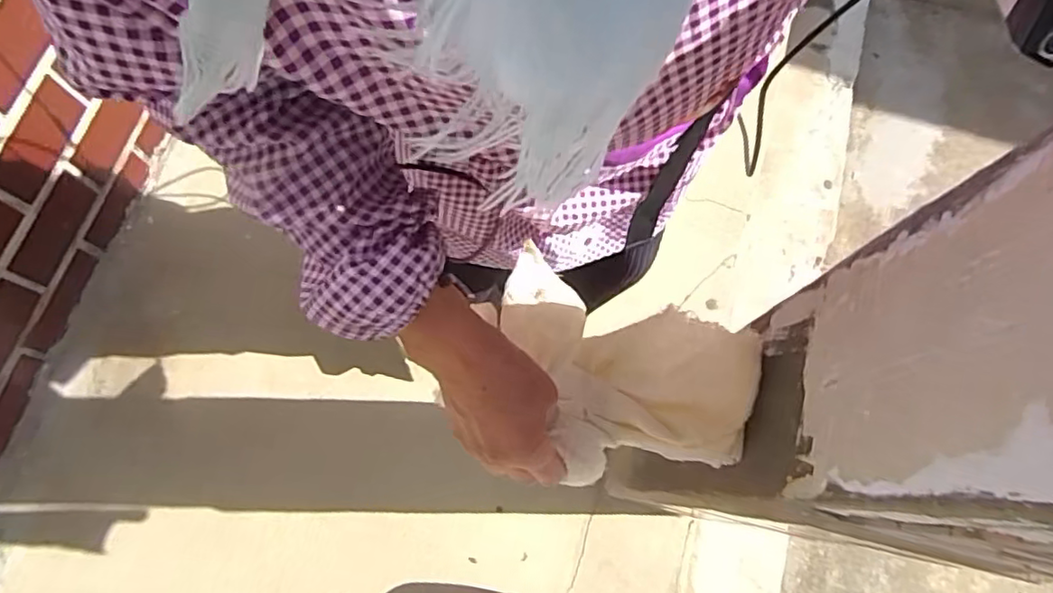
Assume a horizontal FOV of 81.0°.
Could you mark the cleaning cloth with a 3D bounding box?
[{"bbox_3d":[0.068,0.068,0.516,0.231,0.075,0.156,26,75,8],"label":"cleaning cloth"}]

